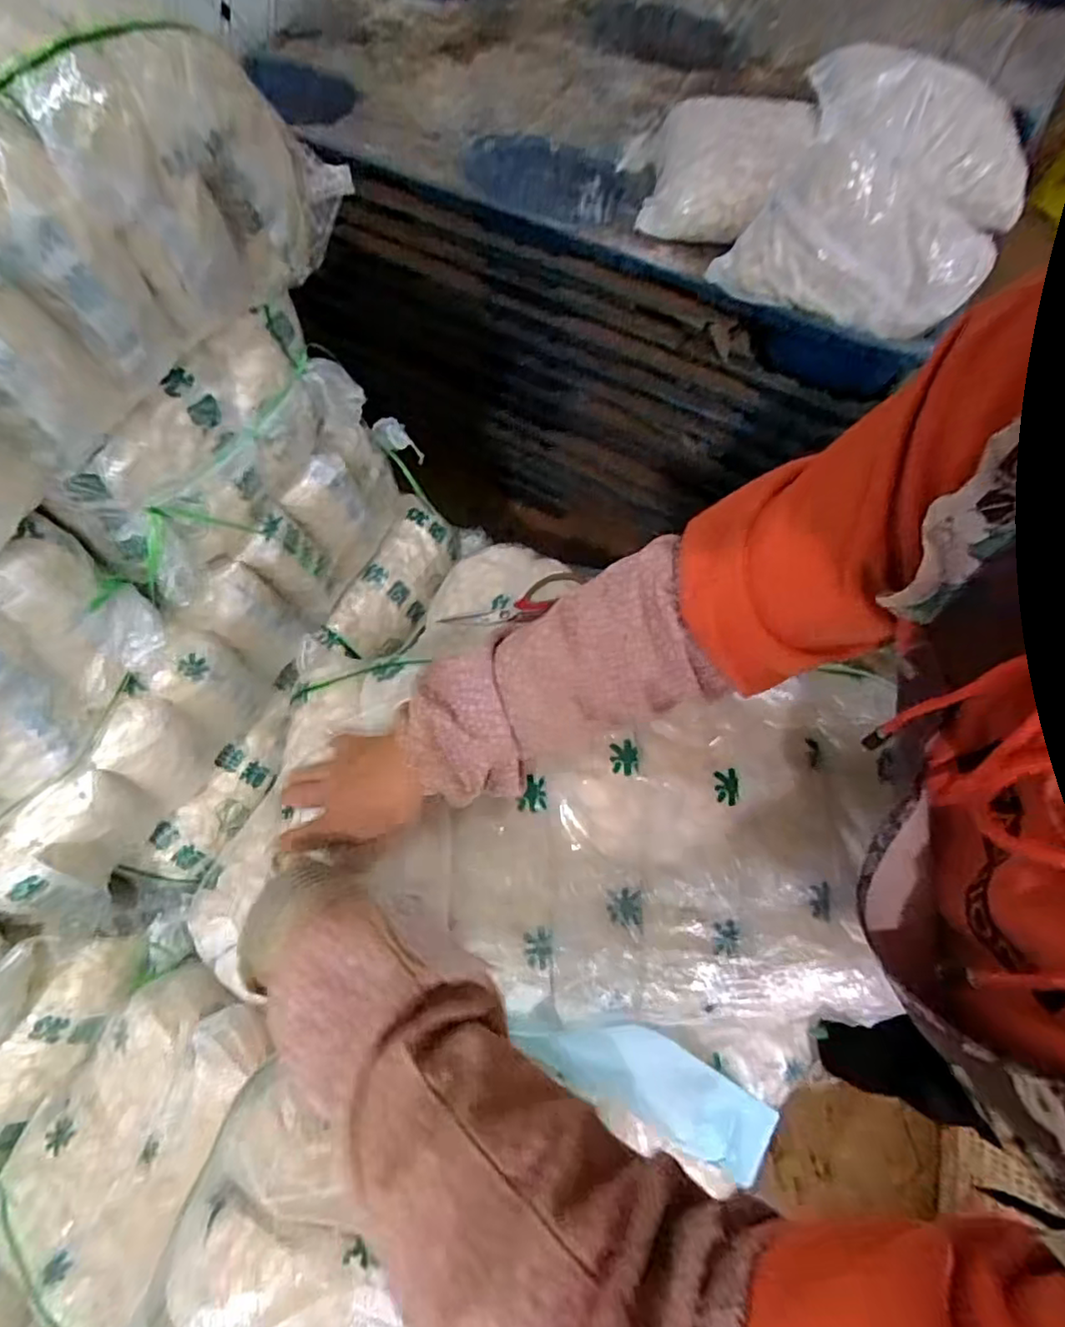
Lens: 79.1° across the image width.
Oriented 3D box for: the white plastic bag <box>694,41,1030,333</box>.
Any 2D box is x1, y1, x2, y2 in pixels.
[{"bbox_3d":[0.448,-0.588,0.803,0.305,0.143,0.362,27,70,11],"label":"white plastic bag"}]

